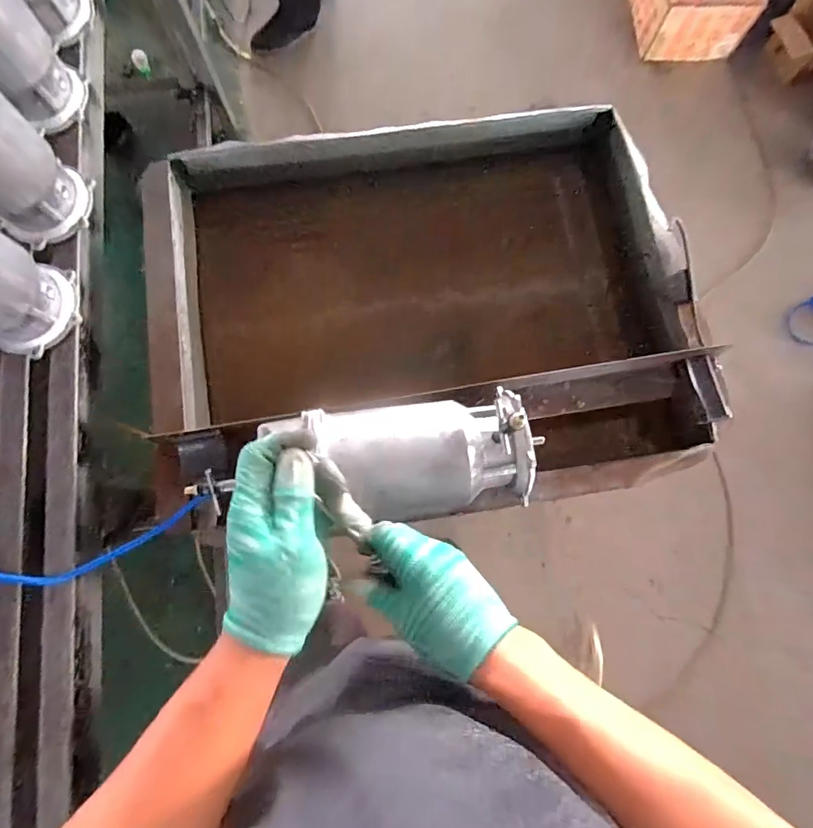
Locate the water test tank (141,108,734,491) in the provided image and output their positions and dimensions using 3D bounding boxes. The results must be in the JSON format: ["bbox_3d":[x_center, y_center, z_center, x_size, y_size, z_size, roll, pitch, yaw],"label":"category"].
[{"bbox_3d":[0.023,-0.164,0.767,0.751,0.257,0.573,-7,78,-2],"label":"water test tank"}]

